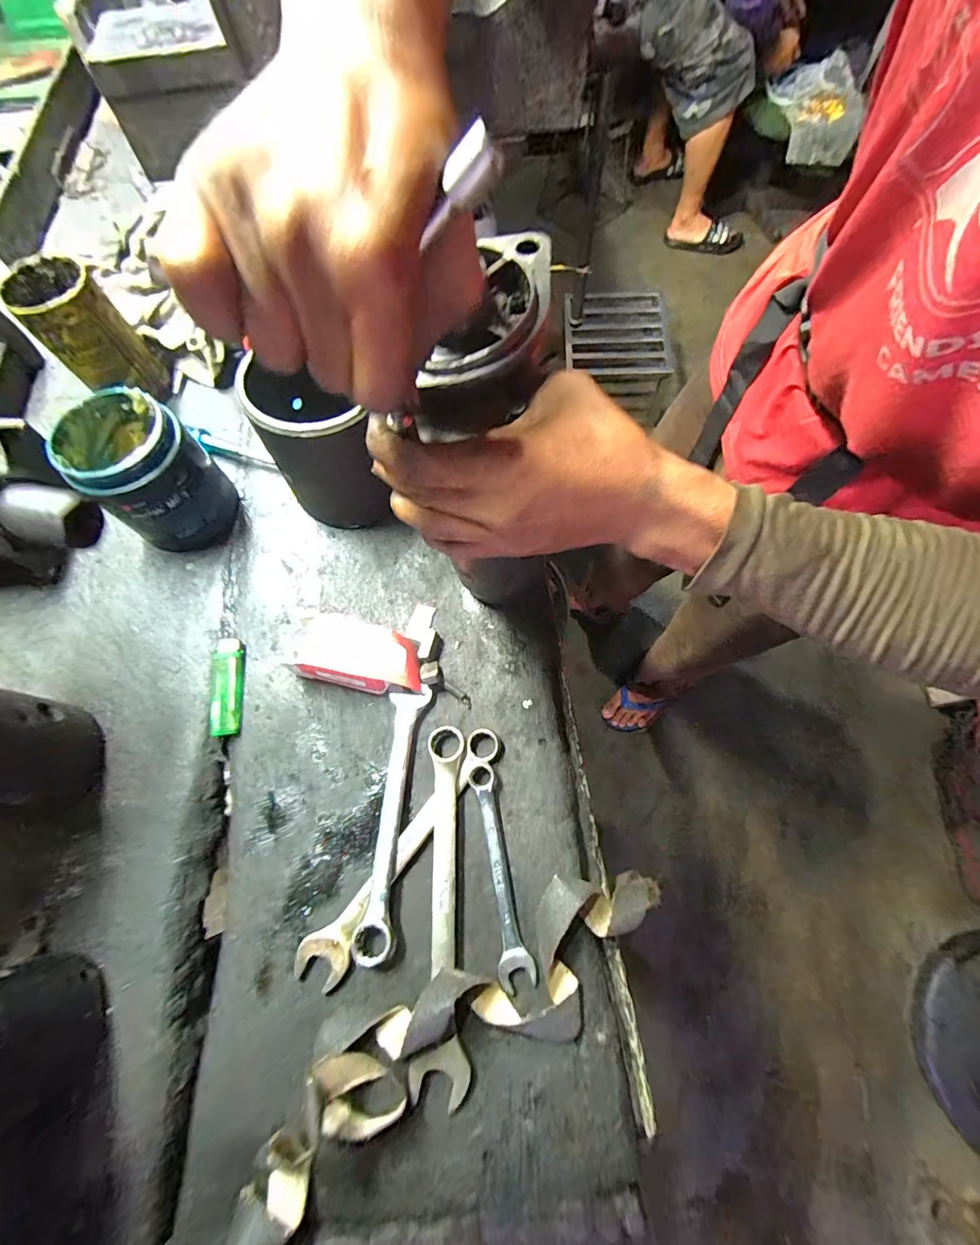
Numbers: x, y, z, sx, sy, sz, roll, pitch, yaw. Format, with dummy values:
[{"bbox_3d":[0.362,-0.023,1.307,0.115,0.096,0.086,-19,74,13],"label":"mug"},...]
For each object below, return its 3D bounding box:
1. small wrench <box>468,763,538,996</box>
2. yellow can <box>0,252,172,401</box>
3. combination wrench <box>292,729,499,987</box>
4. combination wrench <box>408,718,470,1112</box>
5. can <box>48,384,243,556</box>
[{"bbox_3d":[0.006,0.176,0.324,0.023,0.013,0.144,-11,68,-4],"label":"small wrench"},{"bbox_3d":[-0.383,-0.272,0.436,0.078,0.105,0.072,34,72,13],"label":"yellow can"},{"bbox_3d":[-0.058,0.164,0.328,0.035,0.012,0.200,37,73,14],"label":"combination wrench"},{"bbox_3d":[-0.030,0.187,0.316,0.035,0.016,0.222,1,68,1],"label":"combination wrench"},{"bbox_3d":[-0.286,-0.125,0.389,0.085,0.103,0.088,-39,73,-14],"label":"can"}]

